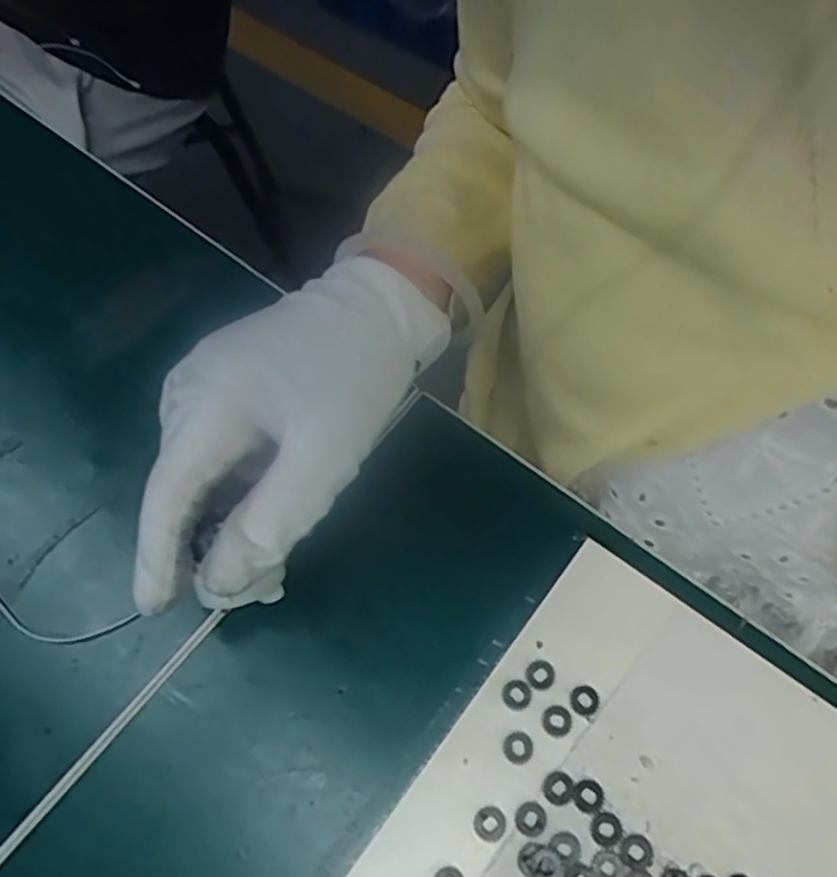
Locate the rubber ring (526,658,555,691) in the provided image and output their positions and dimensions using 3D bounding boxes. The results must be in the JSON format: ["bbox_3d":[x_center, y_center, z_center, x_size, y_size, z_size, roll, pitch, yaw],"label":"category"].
[{"bbox_3d":[0.045,0.086,0.259,0.010,0.004,0.010,-1,66,3],"label":"rubber ring"}]

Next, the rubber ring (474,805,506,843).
[{"bbox_3d":[0.024,0.130,0.240,0.011,0.004,0.011,-1,66,3],"label":"rubber ring"}]

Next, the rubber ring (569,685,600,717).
[{"bbox_3d":[0.060,0.093,0.254,0.010,0.004,0.010,-1,66,3],"label":"rubber ring"}]

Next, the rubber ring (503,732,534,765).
[{"bbox_3d":[0.035,0.108,0.249,0.011,0.004,0.010,-1,66,3],"label":"rubber ring"}]

